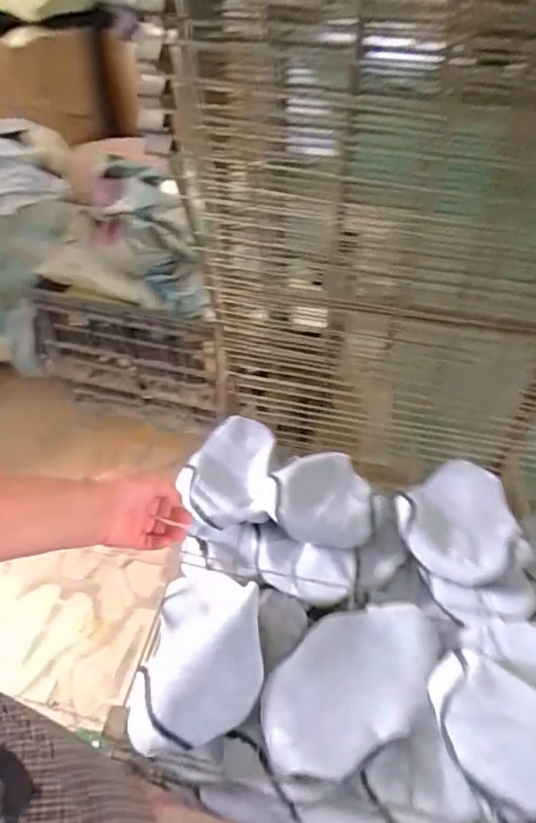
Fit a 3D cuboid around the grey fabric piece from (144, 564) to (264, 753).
[{"bbox_3d":[-0.090,0.333,0.810,0.167,0.093,0.270,-2,45,-4],"label":"grey fabric piece"}]

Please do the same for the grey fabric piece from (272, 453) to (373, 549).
[{"bbox_3d":[0.096,0.144,1.012,0.174,0.061,0.209,3,45,1],"label":"grey fabric piece"}]

